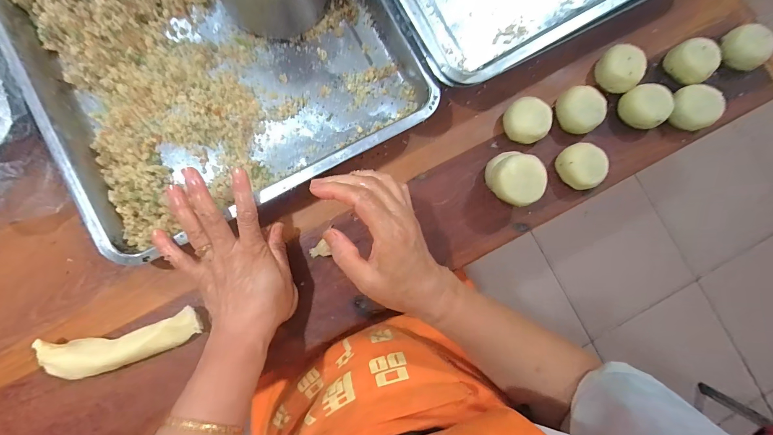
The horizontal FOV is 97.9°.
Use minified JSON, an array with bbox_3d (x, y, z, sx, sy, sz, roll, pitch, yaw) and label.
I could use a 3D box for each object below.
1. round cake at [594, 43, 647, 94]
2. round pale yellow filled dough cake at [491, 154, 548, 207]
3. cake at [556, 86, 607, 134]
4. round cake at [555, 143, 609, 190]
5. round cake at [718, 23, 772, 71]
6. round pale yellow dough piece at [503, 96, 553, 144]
[{"bbox_3d":[0.282,-0.179,0.411,0.050,0.030,0.053,0,84,-3],"label":"round cake"},{"bbox_3d":[0.143,-0.041,0.361,0.050,0.024,0.050,0,84,-3],"label":"round pale yellow filled dough cake"},{"bbox_3d":[0.230,-0.127,0.404,0.051,0.031,0.057,-30,88,-4],"label":"cake"},{"bbox_3d":[0.226,-0.059,0.389,0.043,0.031,0.051,-21,85,-5],"label":"round cake"},{"bbox_3d":[0.442,-0.208,0.417,0.050,0.036,0.053,0,84,-3],"label":"round cake"},{"bbox_3d":[0.165,-0.113,0.396,0.047,0.036,0.045,0,84,-3],"label":"round pale yellow dough piece"}]

